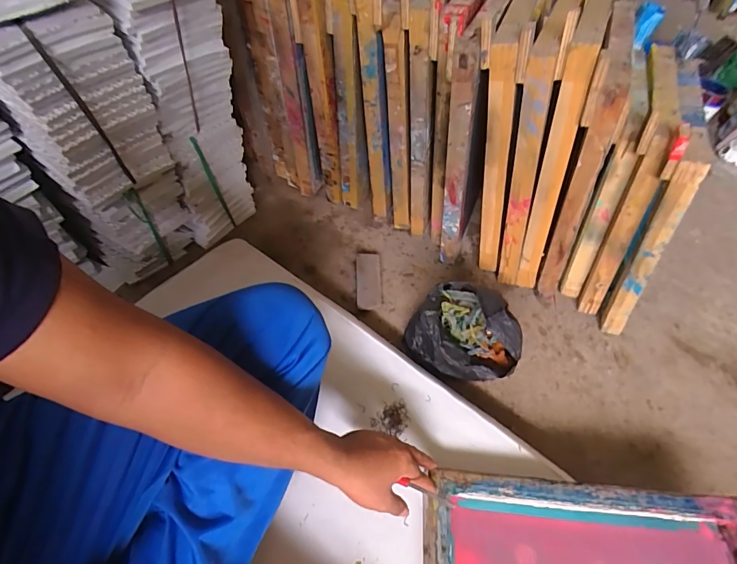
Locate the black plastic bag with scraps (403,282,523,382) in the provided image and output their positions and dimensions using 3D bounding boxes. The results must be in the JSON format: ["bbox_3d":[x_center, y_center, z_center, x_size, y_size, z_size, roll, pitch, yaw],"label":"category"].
[{"bbox_3d":[0.161,0.102,0.729,0.138,0.171,0.175,-18,58,-16],"label":"black plastic bag with scraps"}]

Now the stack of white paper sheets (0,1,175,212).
[{"bbox_3d":[-0.421,-0.260,0.603,0.115,0.256,0.164,35,60,19],"label":"stack of white paper sheets"}]

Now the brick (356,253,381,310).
[{"bbox_3d":[-0.001,0.000,0.881,0.051,0.032,0.135,1,55,-3],"label":"brick"}]

